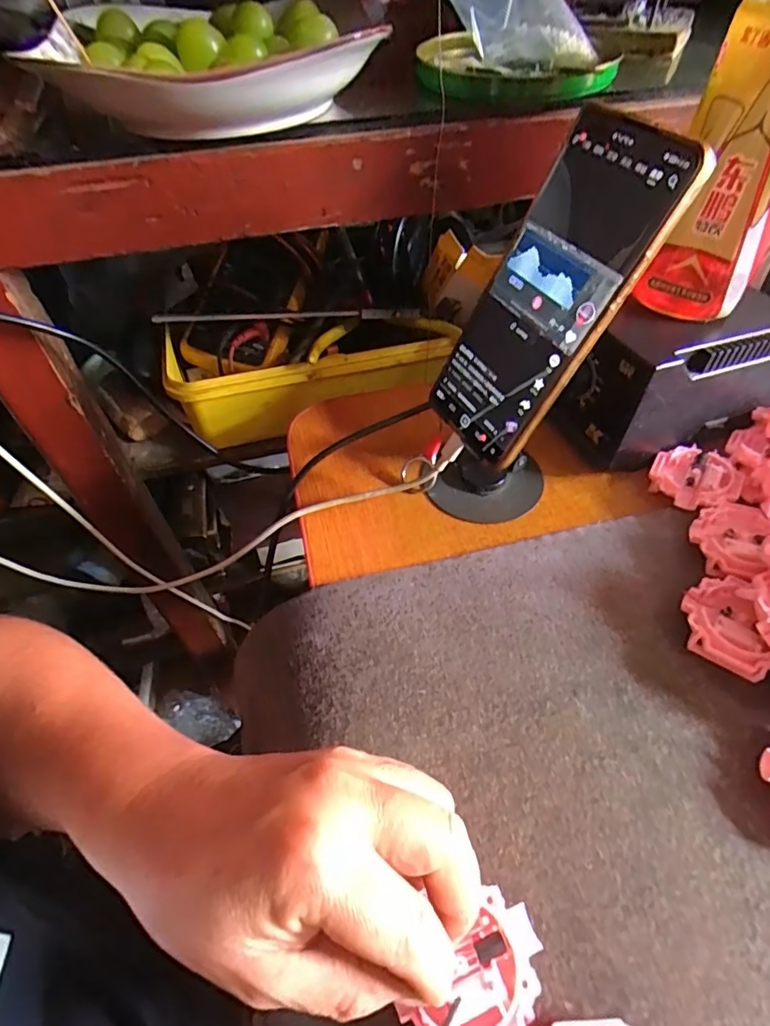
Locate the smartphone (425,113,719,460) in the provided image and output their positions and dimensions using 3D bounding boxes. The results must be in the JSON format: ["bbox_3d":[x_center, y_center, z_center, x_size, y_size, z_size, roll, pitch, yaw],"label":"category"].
[{"bbox_3d":[0.081,-0.108,0.277,0.012,0.164,0.073,3,42,-36],"label":"smartphone"}]

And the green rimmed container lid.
[{"bbox_3d":[0.082,-0.297,0.353,0.120,0.021,0.113,-1,51,1],"label":"green rimmed container lid"}]

